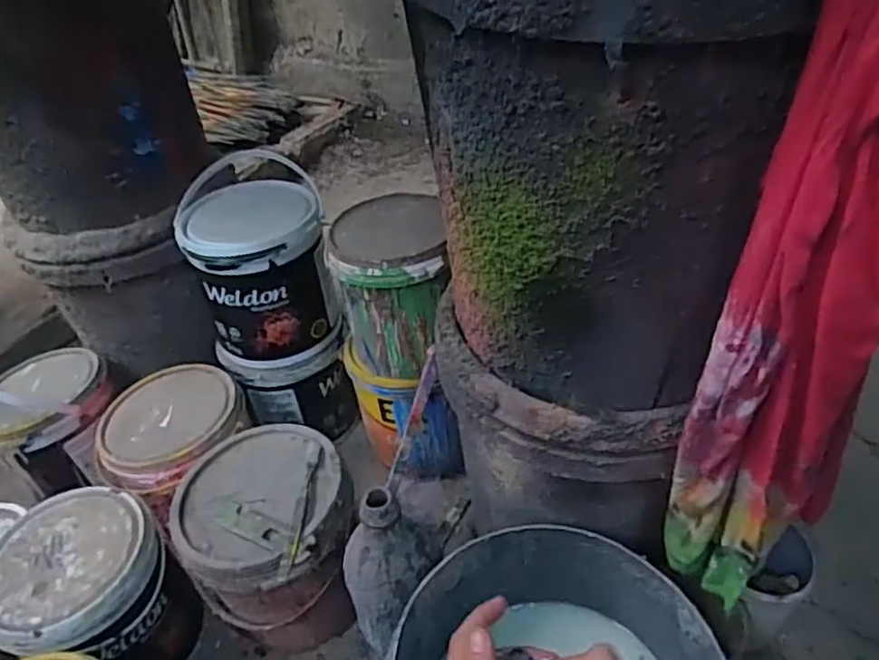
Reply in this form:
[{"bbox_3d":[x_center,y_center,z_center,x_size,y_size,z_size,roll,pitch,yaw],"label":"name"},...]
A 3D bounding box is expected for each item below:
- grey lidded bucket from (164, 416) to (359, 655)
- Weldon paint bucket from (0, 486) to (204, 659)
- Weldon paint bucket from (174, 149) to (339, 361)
[{"bbox_3d":[-0.188,0.244,0.775,0.184,0.211,0.197,-5,42,5],"label":"grey lidded bucket"},{"bbox_3d":[-0.382,0.298,0.748,0.176,0.158,0.169,-5,42,5],"label":"Weldon paint bucket"},{"bbox_3d":[-0.233,-0.080,0.886,0.173,0.175,0.158,-5,42,5],"label":"Weldon paint bucket"}]

